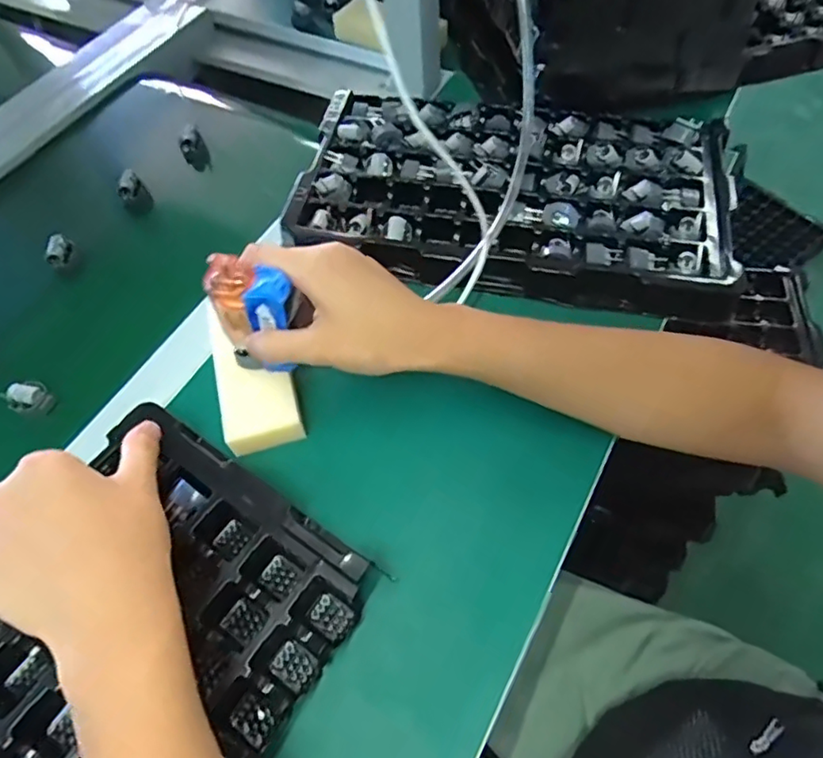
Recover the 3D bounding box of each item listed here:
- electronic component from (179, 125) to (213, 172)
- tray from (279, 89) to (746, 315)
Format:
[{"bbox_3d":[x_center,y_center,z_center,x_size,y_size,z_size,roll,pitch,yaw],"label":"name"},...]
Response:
[{"bbox_3d":[-0.222,-0.234,0.588,0.023,0.041,0.019,-22,61,-11],"label":"electronic component"},{"bbox_3d":[0.088,-0.166,0.500,0.357,0.038,0.207,11,60,9],"label":"tray"}]

